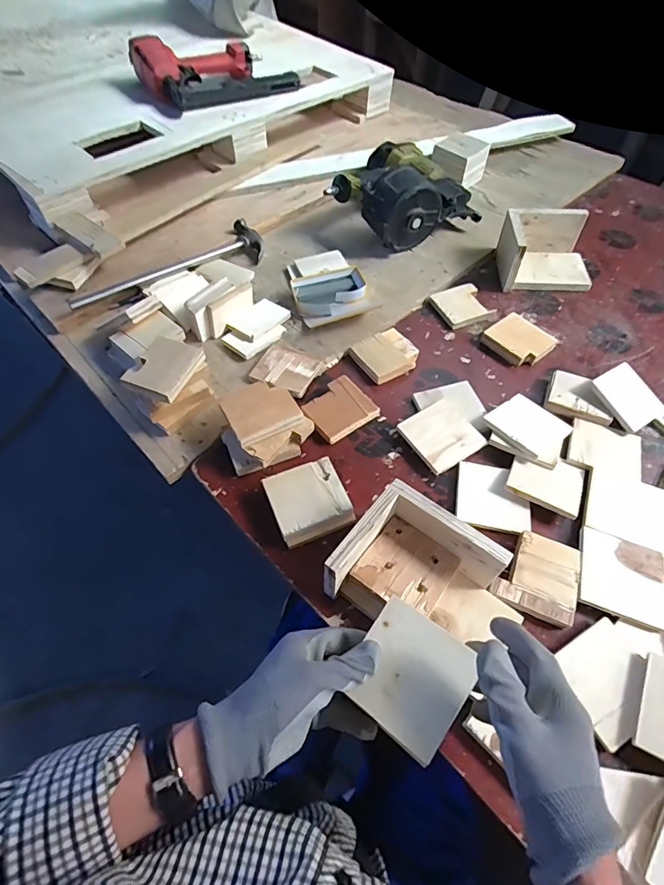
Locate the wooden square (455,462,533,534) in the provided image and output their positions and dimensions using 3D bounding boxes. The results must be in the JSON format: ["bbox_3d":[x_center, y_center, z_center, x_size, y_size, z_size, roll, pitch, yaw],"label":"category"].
[{"bbox_3d":[0.209,0.071,0.578,0.089,0.009,0.090,9,58,8],"label":"wooden square"}]

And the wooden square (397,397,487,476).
[{"bbox_3d":[0.151,-0.010,0.619,0.087,0.006,0.090,-32,67,-15],"label":"wooden square"}]

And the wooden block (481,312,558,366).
[{"bbox_3d":[0.309,-0.170,0.733,0.085,0.020,0.093,-36,63,-19],"label":"wooden block"}]

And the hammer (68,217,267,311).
[{"bbox_3d":[-0.292,-0.312,0.815,0.363,0.042,0.087,-30,64,-19],"label":"hammer"}]

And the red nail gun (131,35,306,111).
[{"bbox_3d":[-0.260,-0.840,0.991,0.332,0.077,0.232,-17,60,-12],"label":"red nail gun"}]

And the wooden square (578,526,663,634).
[{"bbox_3d":[0.334,0.156,0.512,0.093,0.012,0.090,17,59,13],"label":"wooden square"}]

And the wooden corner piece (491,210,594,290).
[{"bbox_3d":[0.394,-0.356,0.817,0.156,0.088,0.123,1,57,3],"label":"wooden corner piece"}]

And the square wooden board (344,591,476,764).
[{"bbox_3d":[0.065,0.194,0.371,0.089,0.007,0.091,32,76,18],"label":"square wooden board"}]

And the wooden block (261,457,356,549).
[{"bbox_3d":[-0.028,0.075,0.560,0.092,0.029,0.092,-21,59,-11],"label":"wooden block"}]

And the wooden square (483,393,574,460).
[{"bbox_3d":[0.275,-0.025,0.625,0.096,0.009,0.088,-27,62,-29],"label":"wooden square"}]

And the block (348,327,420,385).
[{"bbox_3d":[0.088,-0.140,0.720,0.092,0.018,0.087,-31,61,-16],"label":"block"}]

